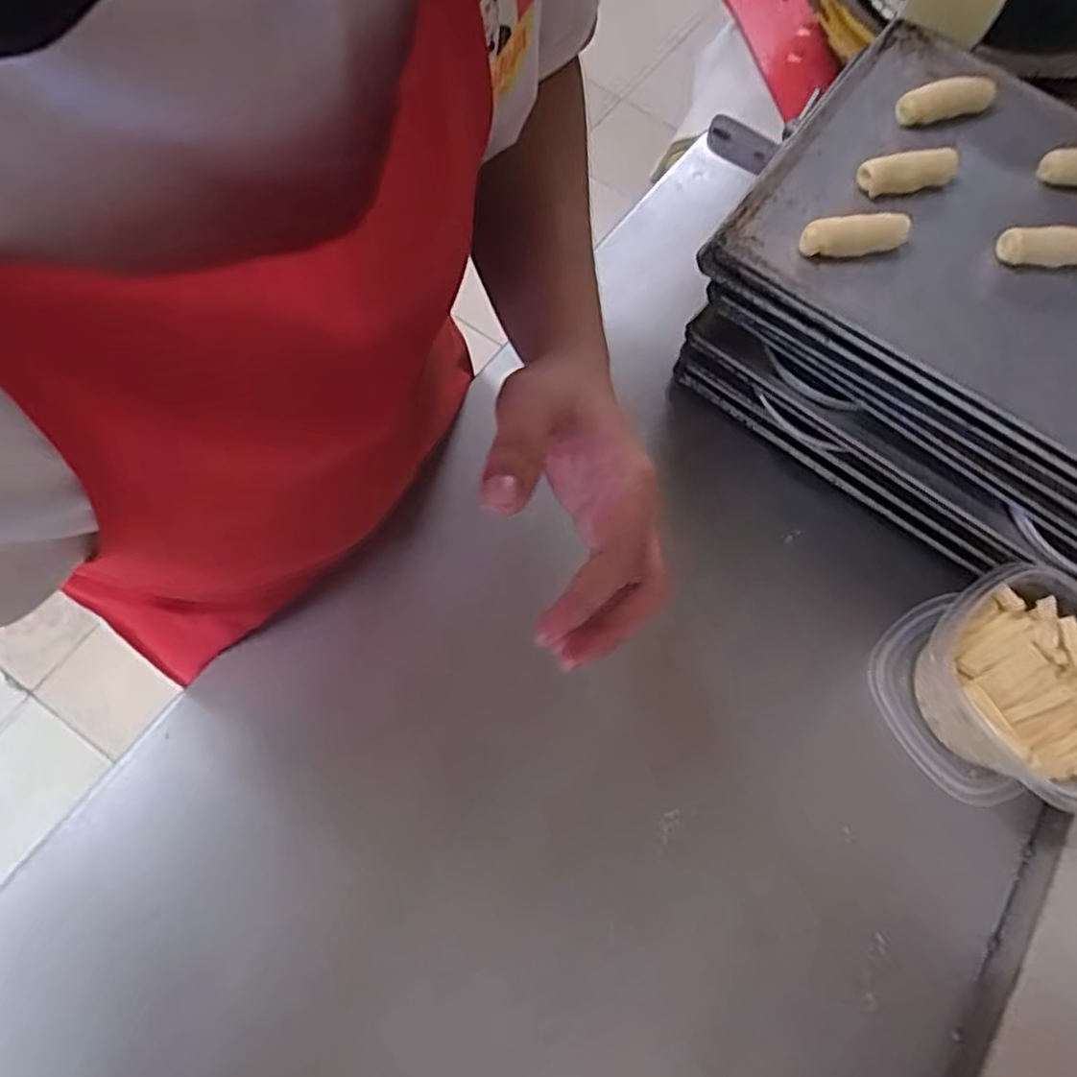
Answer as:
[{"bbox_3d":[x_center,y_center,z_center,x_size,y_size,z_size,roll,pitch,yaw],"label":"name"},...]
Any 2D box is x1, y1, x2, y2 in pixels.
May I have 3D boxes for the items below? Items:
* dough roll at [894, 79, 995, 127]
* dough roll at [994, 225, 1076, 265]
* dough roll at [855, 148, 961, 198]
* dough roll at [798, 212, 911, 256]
[{"bbox_3d":[0.347,-0.376,0.590,0.085,0.021,0.029,-12,71,-10],"label":"dough roll"},{"bbox_3d":[0.411,-0.231,0.540,0.090,0.022,0.025,-1,69,-6],"label":"dough roll"},{"bbox_3d":[0.300,-0.295,0.551,0.085,0.021,0.026,-10,71,-9],"label":"dough roll"},{"bbox_3d":[0.242,-0.234,0.527,0.080,0.017,0.029,-9,70,-9],"label":"dough roll"}]

